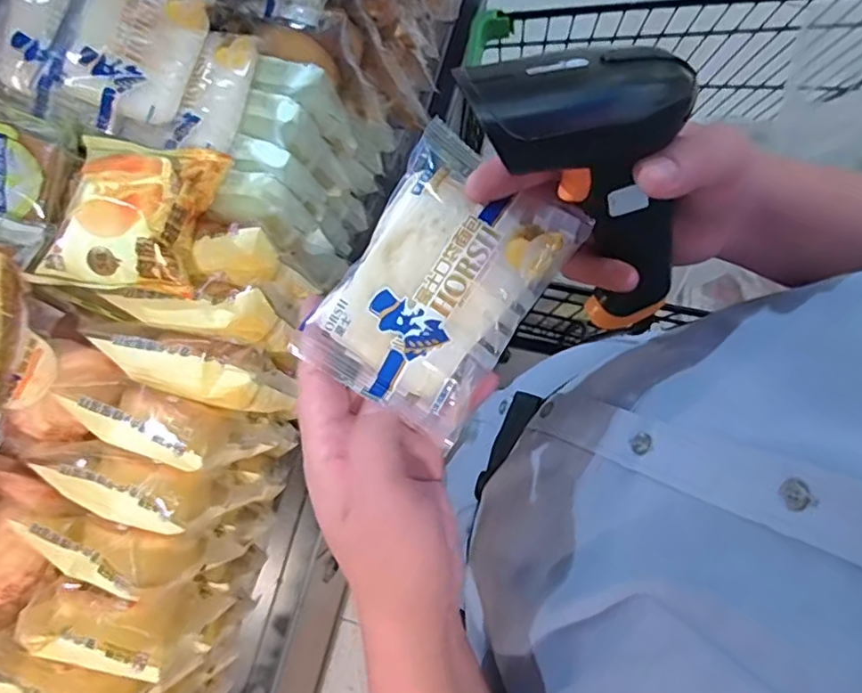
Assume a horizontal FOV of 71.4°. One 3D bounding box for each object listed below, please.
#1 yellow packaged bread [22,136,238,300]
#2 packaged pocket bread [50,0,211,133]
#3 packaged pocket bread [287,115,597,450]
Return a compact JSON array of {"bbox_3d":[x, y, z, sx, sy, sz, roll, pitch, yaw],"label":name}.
[{"bbox_3d":[-0.195,-0.089,0.387,0.098,0.039,0.105,7,80,2],"label":"yellow packaged bread"},{"bbox_3d":[-0.202,-0.202,0.409,0.074,0.021,0.111,19,93,-25],"label":"packaged pocket bread"},{"bbox_3d":[0.005,-0.032,0.282,0.087,0.022,0.126,33,82,6],"label":"packaged pocket bread"}]

